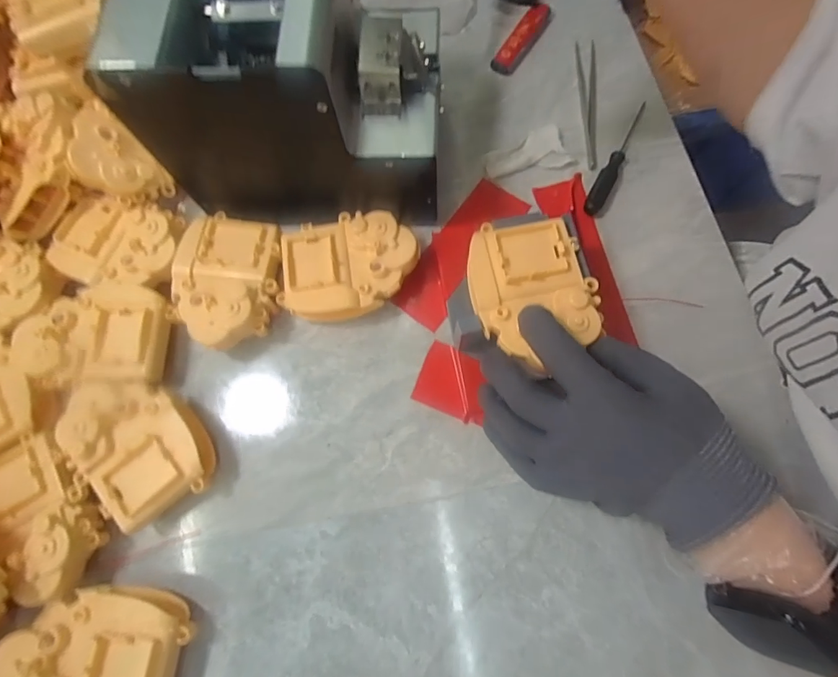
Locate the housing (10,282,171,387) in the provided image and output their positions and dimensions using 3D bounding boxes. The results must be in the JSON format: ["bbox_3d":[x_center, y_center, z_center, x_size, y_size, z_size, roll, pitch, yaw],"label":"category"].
[{"bbox_3d":[-0.230,-0.004,0.305,0.097,0.018,0.071,-3,74,1],"label":"housing"}]

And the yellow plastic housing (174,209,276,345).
[{"bbox_3d":[-0.142,-0.042,0.322,0.073,0.037,0.098,0,75,2],"label":"yellow plastic housing"}]

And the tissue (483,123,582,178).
[{"bbox_3d":[0.088,-0.155,0.357,0.069,0.009,0.039,-9,74,-1],"label":"tissue"}]

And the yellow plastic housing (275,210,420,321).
[{"bbox_3d":[-0.050,-0.051,0.319,0.099,0.038,0.080,1,75,2],"label":"yellow plastic housing"}]

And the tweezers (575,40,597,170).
[{"bbox_3d":[0.144,-0.204,0.369,0.017,0.004,0.129,4,75,3],"label":"tweezers"}]

